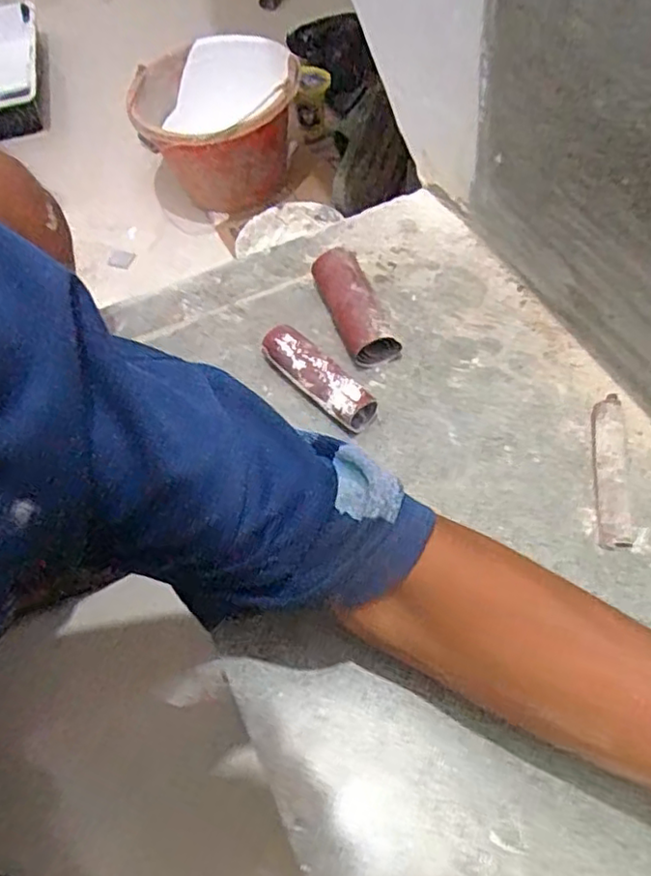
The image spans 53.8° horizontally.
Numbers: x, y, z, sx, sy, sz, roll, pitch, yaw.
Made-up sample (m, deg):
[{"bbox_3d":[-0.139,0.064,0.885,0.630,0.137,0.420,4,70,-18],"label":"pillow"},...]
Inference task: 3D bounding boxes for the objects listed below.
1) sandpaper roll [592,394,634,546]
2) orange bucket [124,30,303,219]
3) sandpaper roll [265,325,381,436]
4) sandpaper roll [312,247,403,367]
[{"bbox_3d":[0.177,0.019,0.398,0.019,0.014,0.102,6,57,8],"label":"sandpaper roll"},{"bbox_3d":[-0.158,-0.466,0.981,0.228,0.183,0.228,-3,57,4],"label":"orange bucket"},{"bbox_3d":[-0.005,-0.042,0.445,0.026,0.020,0.105,-36,61,-19],"label":"sandpaper roll"},{"bbox_3d":[0.021,-0.098,0.477,0.033,0.032,0.098,-18,57,-8],"label":"sandpaper roll"}]

